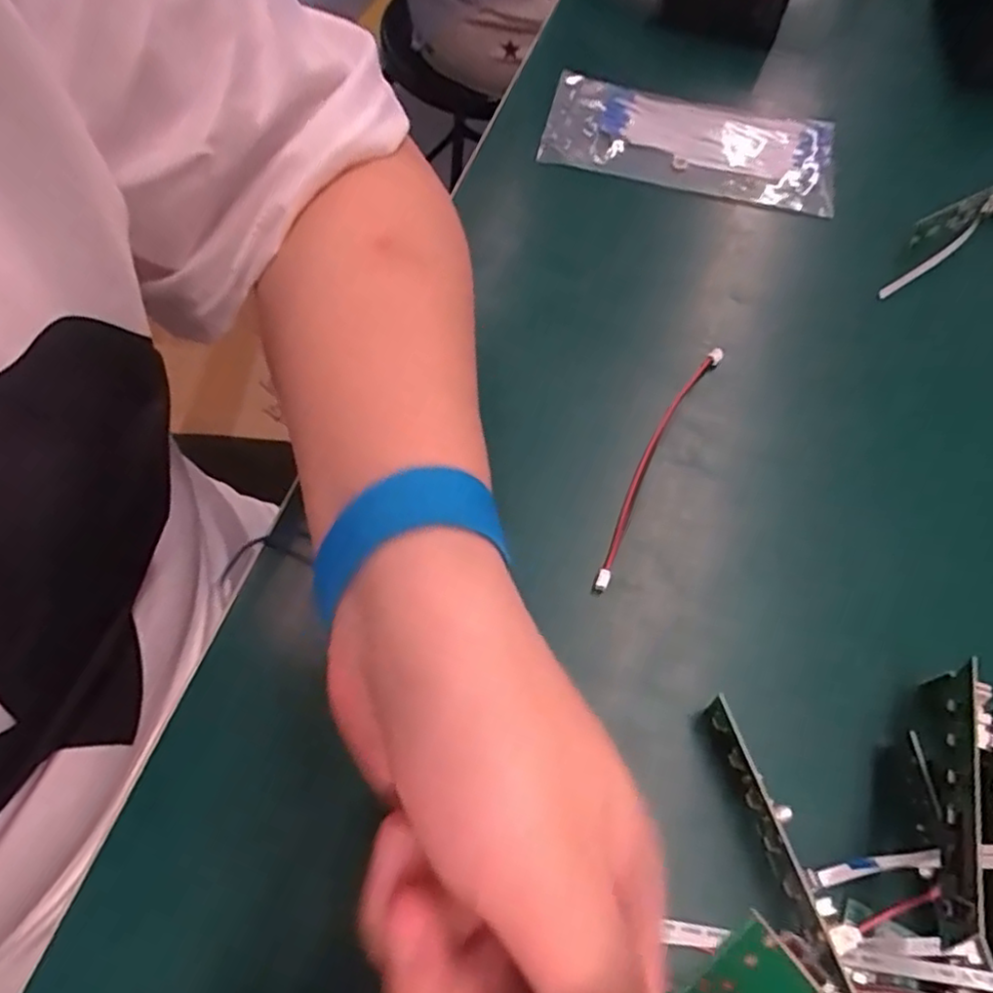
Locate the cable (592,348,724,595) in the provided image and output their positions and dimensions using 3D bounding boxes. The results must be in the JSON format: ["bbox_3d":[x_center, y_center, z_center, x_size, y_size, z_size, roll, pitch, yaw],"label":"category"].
[{"bbox_3d":[0.067,-0.017,0.283,0.011,0.008,0.131,26,63,13],"label":"cable"}]

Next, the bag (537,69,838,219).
[{"bbox_3d":[0.110,-0.207,0.390,0.163,0.016,0.081,16,62,4],"label":"bag"}]

